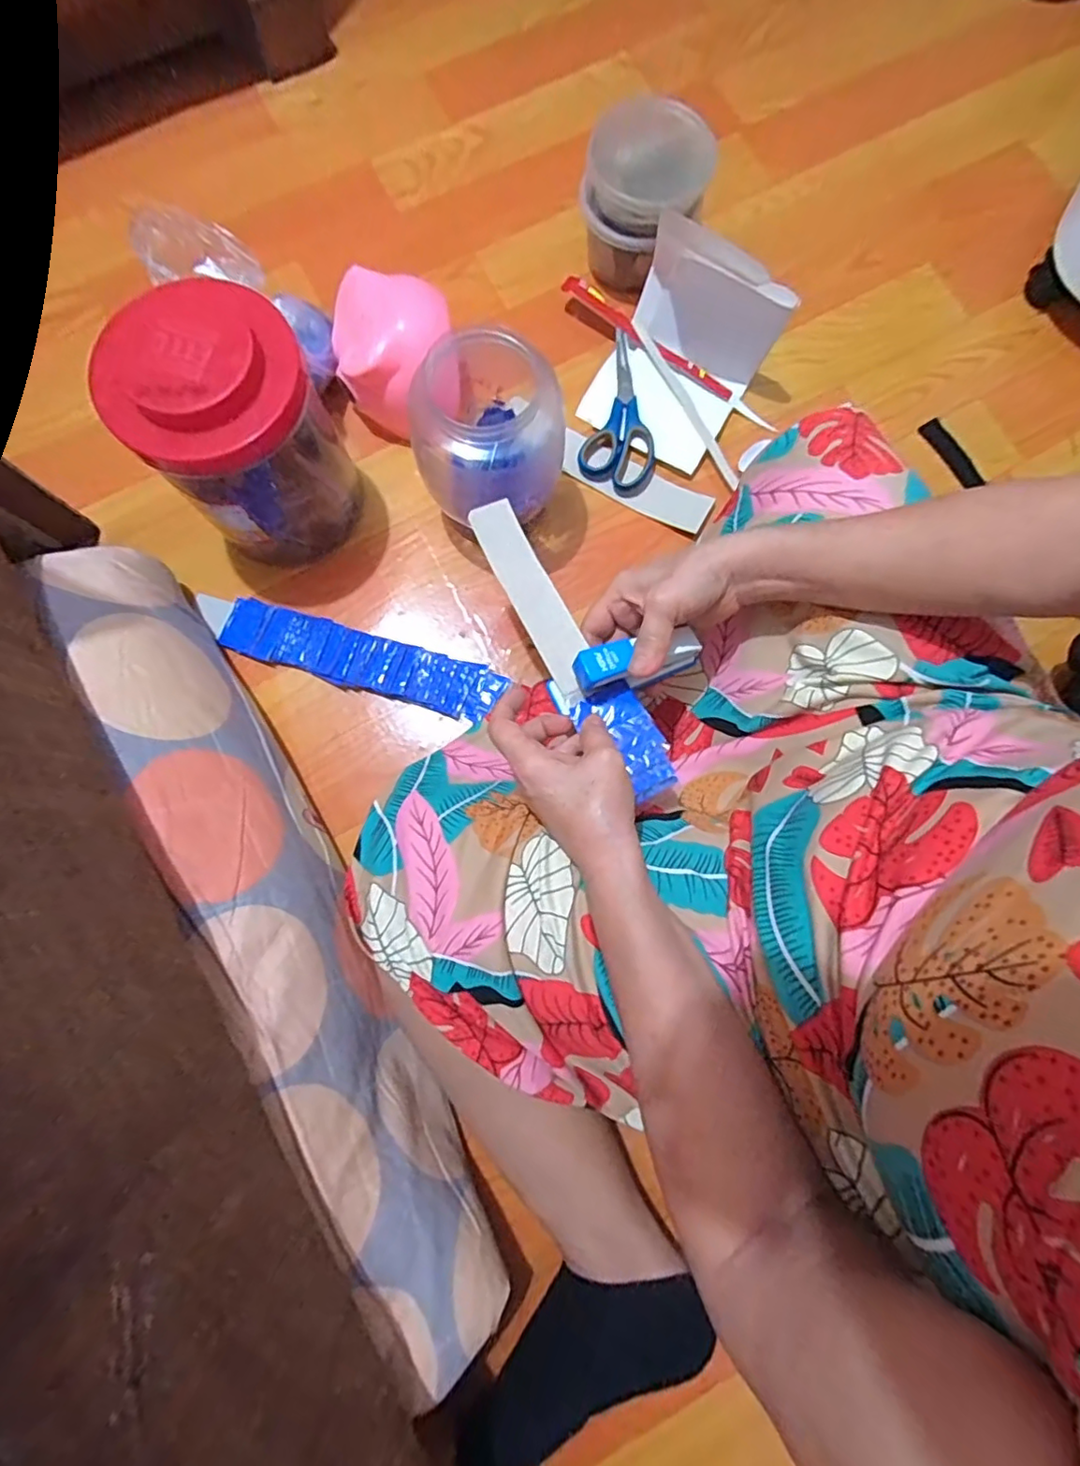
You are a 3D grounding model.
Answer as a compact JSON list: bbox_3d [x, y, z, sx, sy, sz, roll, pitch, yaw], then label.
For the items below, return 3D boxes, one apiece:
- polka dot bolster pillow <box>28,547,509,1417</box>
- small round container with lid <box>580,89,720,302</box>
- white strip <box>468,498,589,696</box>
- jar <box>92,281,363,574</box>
[{"bbox_3d":[-0.193,0.121,0.430,0.080,0.103,0.627,-29,82,-6],"label":"polka dot bolster pillow"},{"bbox_3d":[0.100,-0.512,0.571,0.110,0.109,0.104,0,80,1],"label":"small round container with lid"},{"bbox_3d":[-0.004,-0.104,0.440,0.035,0.009,0.154,-27,84,-12],"label":"white strip"},{"bbox_3d":[-0.239,-0.244,0.484,0.135,0.187,0.127,0,80,-2],"label":"jar"}]

